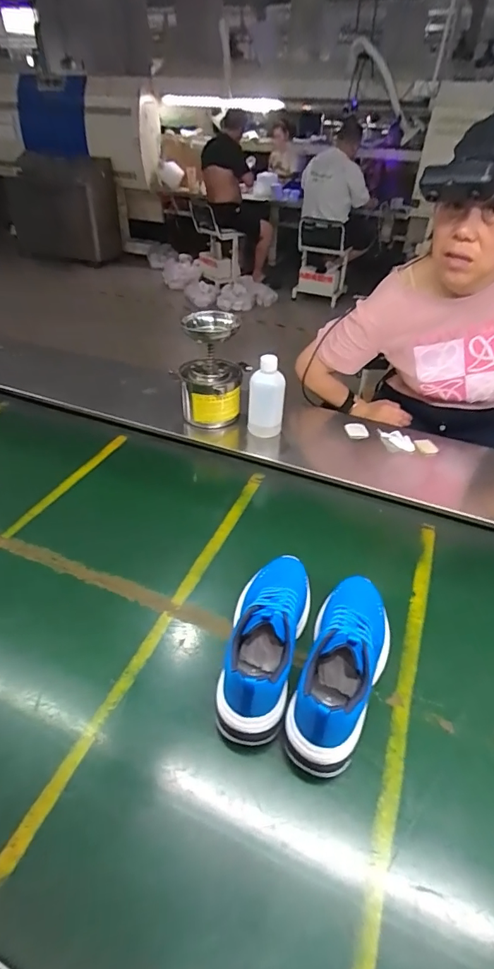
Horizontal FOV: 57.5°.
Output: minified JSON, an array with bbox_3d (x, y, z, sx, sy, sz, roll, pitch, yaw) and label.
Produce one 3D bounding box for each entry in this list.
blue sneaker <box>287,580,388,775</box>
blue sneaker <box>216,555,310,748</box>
[{"bbox_3d":[0.124,0.219,0.577,0.095,0.119,0.257,19,42,20],"label":"blue sneaker"},{"bbox_3d":[0.023,0.193,0.603,0.095,0.116,0.255,10,39,10],"label":"blue sneaker"}]

